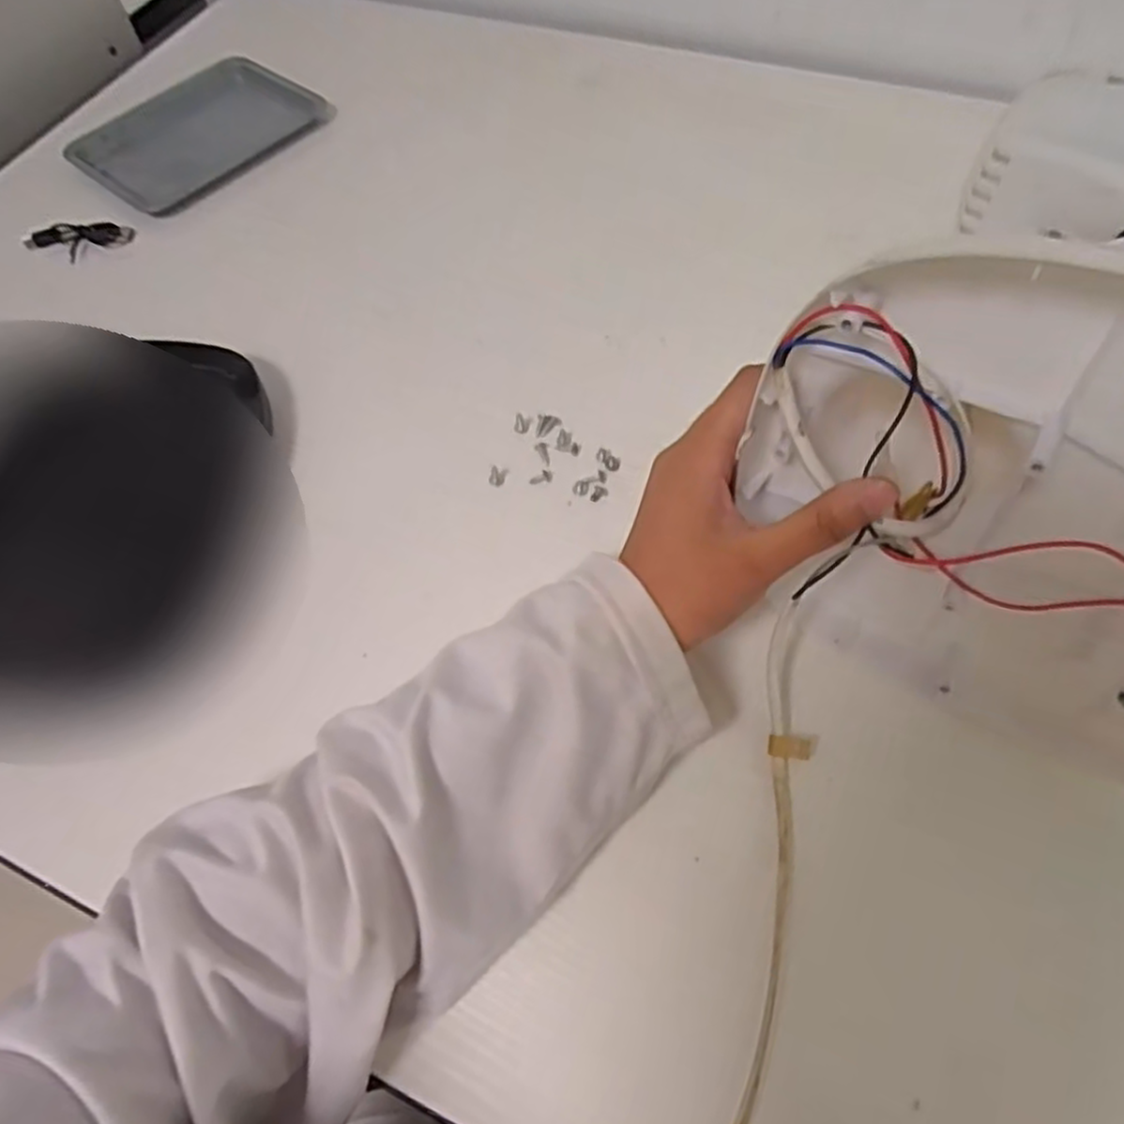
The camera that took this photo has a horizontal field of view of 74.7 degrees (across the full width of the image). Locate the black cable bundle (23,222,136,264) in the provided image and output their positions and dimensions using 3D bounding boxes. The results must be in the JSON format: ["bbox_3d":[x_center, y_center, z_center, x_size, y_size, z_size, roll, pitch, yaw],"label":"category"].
[{"bbox_3d":[-0.336,-0.222,0.511,0.070,0.015,0.026,-5,60,1],"label":"black cable bundle"}]

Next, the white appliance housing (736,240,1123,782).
[{"bbox_3d":[0.173,-0.005,0.249,0.225,0.184,0.052,34,68,20],"label":"white appliance housing"}]

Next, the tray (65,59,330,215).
[{"bbox_3d":[-0.279,-0.331,0.565,0.135,0.012,0.171,31,67,19],"label":"tray"}]

